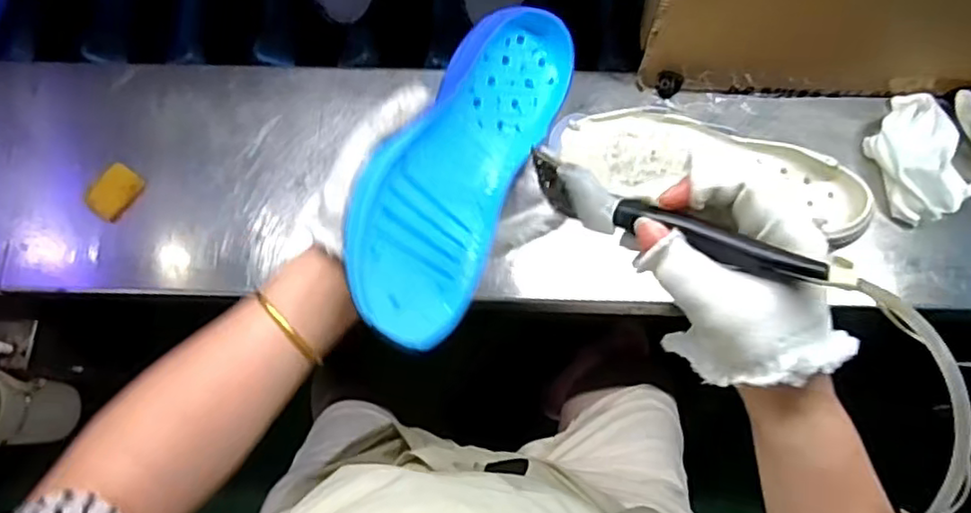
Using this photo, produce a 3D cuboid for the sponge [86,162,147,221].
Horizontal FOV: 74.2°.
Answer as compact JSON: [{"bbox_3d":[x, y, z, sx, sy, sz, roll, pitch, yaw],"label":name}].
[{"bbox_3d":[-0.350,-0.061,0.607,0.033,0.016,0.051,31,74,8],"label":"sponge"}]

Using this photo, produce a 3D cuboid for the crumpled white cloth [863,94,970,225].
[{"bbox_3d":[0.399,-0.095,0.594,0.079,0.037,0.119,-13,73,-6],"label":"crumpled white cloth"}]

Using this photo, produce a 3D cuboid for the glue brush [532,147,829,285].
[{"bbox_3d":[0.086,-0.018,0.317,0.146,0.029,0.018,22,72,29],"label":"glue brush"}]

